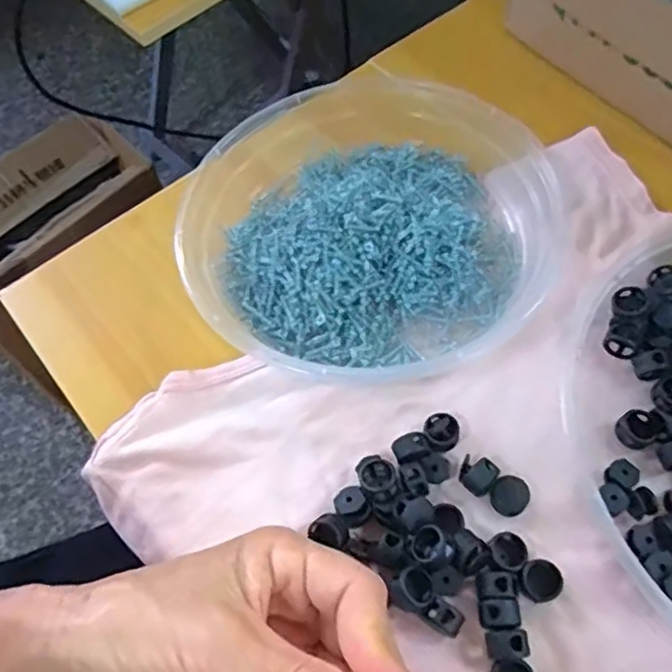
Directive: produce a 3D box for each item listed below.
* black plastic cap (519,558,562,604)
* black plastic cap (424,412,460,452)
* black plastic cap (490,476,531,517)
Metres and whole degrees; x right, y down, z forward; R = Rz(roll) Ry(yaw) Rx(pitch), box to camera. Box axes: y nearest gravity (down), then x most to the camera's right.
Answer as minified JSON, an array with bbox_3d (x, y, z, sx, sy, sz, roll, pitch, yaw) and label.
[{"bbox_3d":[0.088,0.106,0.272,0.017,0.010,0.016,-1,62,3],"label":"black plastic cap"},{"bbox_3d":[0.051,0.048,0.307,0.016,0.011,0.018,10,63,9],"label":"black plastic cap"},{"bbox_3d":[0.080,0.074,0.291,0.017,0.011,0.016,-1,62,3],"label":"black plastic cap"}]

